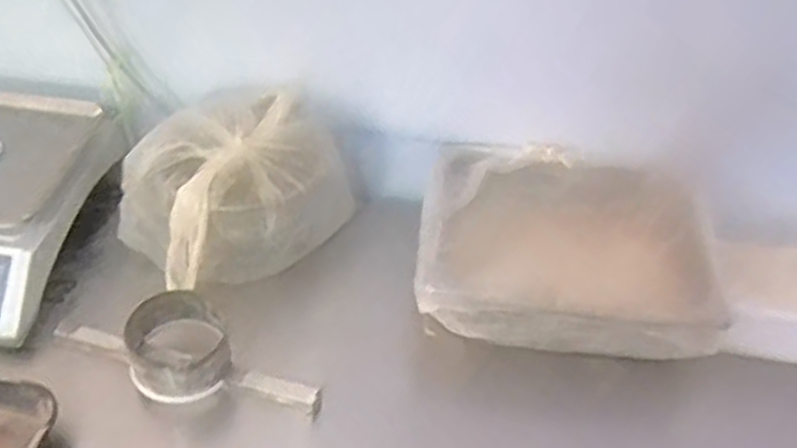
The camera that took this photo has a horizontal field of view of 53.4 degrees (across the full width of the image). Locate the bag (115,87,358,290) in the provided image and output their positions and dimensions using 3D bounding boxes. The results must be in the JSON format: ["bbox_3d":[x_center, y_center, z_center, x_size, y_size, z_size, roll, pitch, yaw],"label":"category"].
[{"bbox_3d":[-0.192,-0.040,0.947,0.254,0.151,0.202,-28,50,-31],"label":"bag"}]

